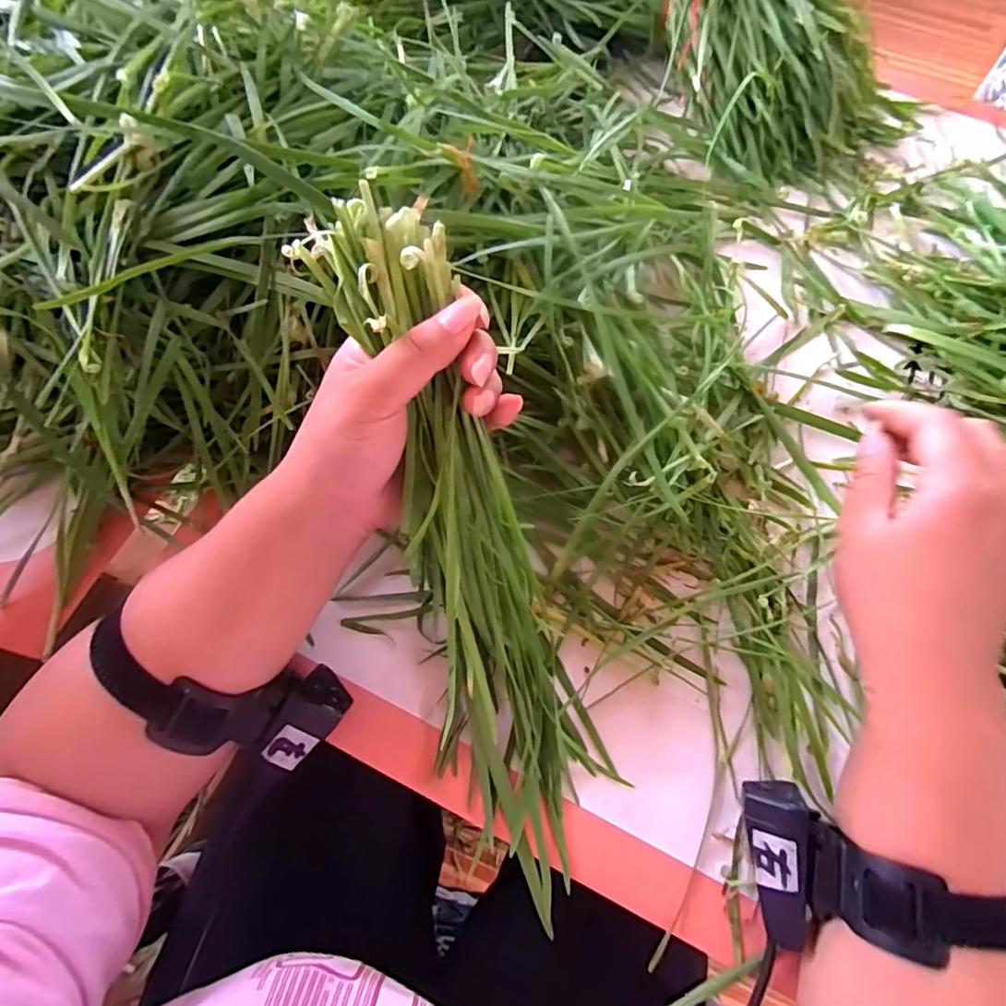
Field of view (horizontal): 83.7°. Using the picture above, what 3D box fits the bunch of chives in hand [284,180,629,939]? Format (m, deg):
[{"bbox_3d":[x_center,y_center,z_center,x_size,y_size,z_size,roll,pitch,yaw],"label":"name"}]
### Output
[{"bbox_3d":[-0.016,0.033,0.295,0.077,0.069,0.349,-18,106,-10],"label":"bunch of chives in hand"}]

